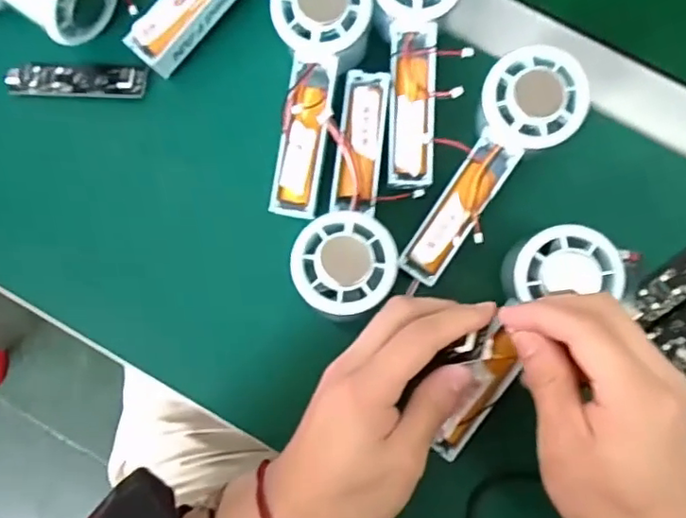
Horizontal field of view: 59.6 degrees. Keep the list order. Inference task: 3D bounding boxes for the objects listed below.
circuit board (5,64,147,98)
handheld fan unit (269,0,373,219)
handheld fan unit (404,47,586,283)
[{"bbox_3d":[-0.178,-0.120,0.400,0.090,0.010,0.024,3,83,1],"label":"circuit board"},{"bbox_3d":[-0.019,-0.103,0.378,0.054,0.051,0.150,9,96,1],"label":"handheld fan unit"},{"bbox_3d":[0.086,-0.053,0.356,0.053,0.027,0.149,33,101,4],"label":"handheld fan unit"}]

